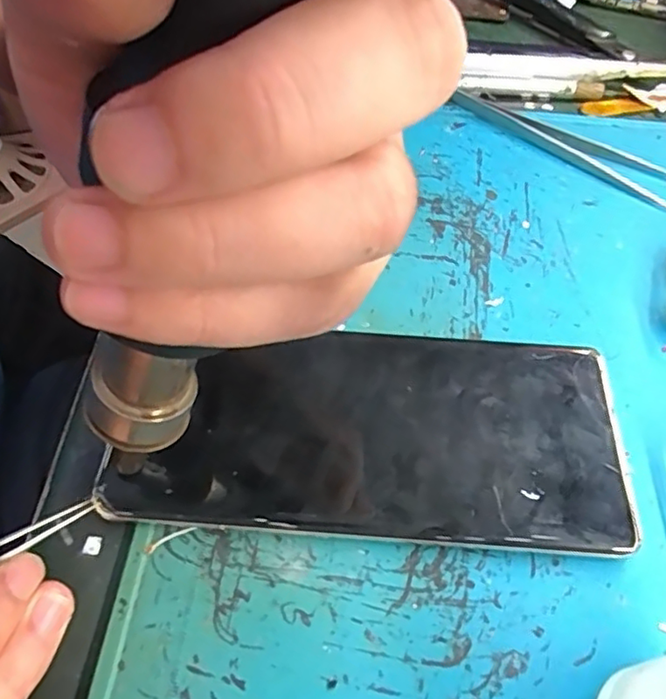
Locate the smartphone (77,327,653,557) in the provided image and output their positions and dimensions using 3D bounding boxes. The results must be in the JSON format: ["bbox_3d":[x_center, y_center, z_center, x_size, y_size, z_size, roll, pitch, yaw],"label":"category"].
[{"bbox_3d":[0.013,0.027,0.197,0.157,0.010,0.072,4,56,3],"label":"smartphone"}]

